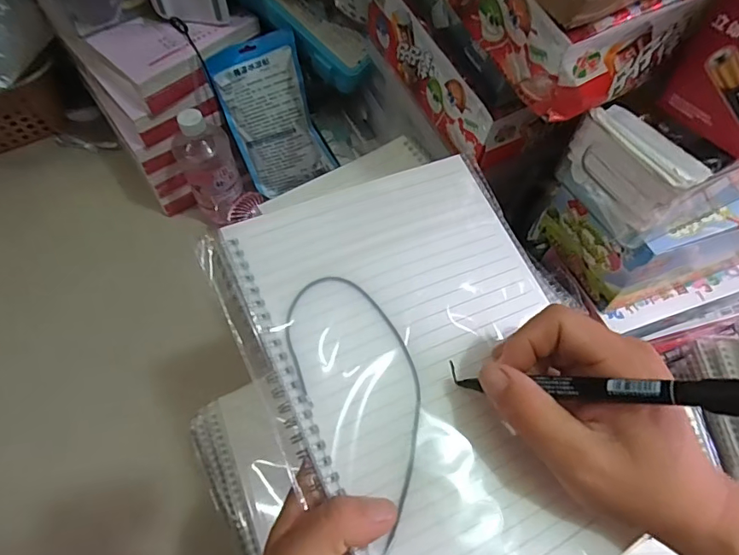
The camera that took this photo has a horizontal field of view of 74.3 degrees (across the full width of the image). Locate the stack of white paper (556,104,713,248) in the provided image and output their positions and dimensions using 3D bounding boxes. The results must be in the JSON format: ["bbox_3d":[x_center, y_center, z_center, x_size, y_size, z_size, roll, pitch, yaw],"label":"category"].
[{"bbox_3d":[0.204,-0.084,0.378,0.052,0.073,0.091,-26,66,-14],"label":"stack of white paper"}]

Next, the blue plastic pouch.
[{"bbox_3d":[-0.128,-0.205,0.634,0.122,0.184,0.025,-13,23,20],"label":"blue plastic pouch"}]

